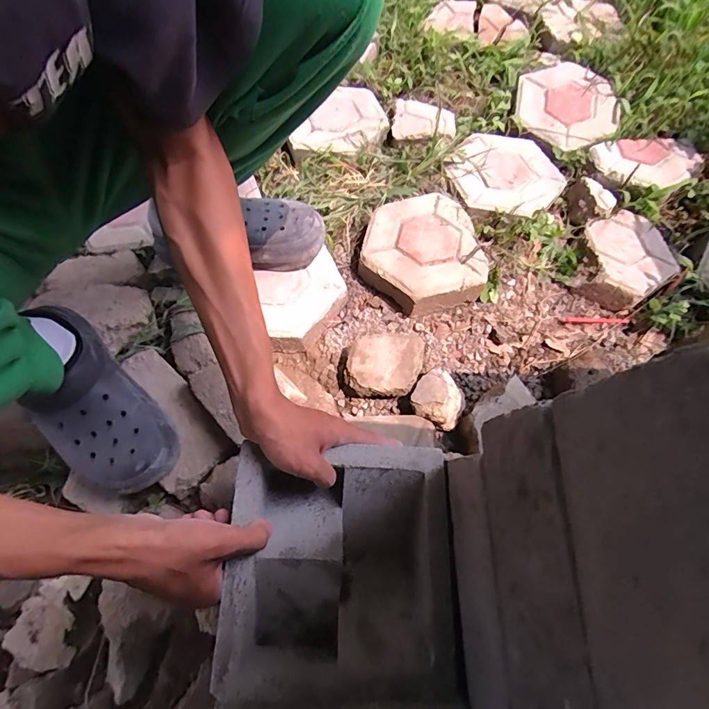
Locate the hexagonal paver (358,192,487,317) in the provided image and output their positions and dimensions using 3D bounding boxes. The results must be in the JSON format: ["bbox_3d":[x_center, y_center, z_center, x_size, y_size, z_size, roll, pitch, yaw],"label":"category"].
[{"bbox_3d":[0.104,-0.170,0.645,0.189,0.055,0.213,-2,67,0],"label":"hexagonal paver"}]

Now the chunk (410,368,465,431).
[{"bbox_3d":[0.114,0.061,0.545,0.067,0.054,0.070,0,67,1],"label":"chunk"}]

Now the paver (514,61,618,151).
[{"bbox_3d":[0.414,-0.492,0.778,0.186,0.033,0.200,13,67,7],"label":"paver"}]

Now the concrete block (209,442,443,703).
[{"bbox_3d":[-0.016,0.186,0.376,0.186,0.079,0.188,1,69,0],"label":"concrete block"}]

